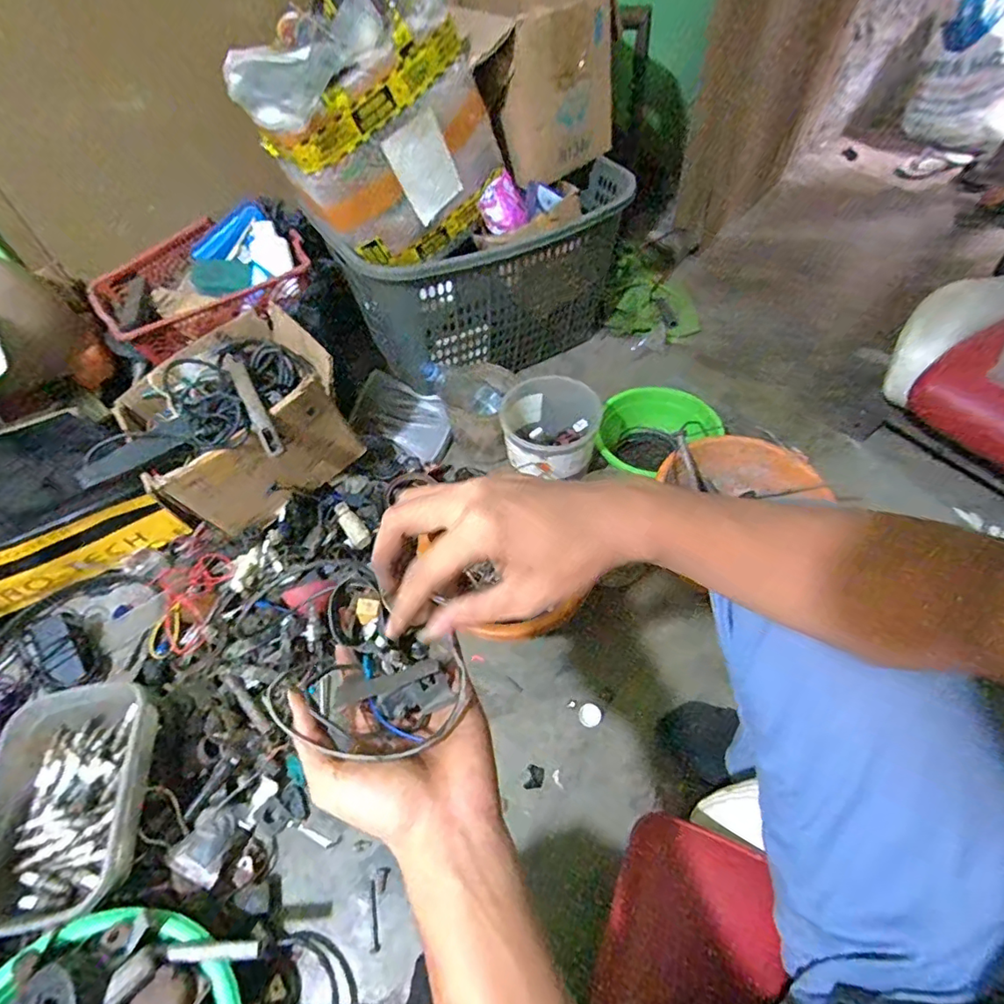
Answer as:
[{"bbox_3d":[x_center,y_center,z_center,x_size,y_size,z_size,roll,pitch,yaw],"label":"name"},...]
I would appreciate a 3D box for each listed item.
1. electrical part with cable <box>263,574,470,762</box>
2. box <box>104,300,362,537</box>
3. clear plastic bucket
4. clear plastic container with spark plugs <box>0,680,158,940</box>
[{"bbox_3d":[-0.079,0.109,0.337,0.107,0.051,0.098,23,59,19],"label":"electrical part with cable"},{"bbox_3d":[-0.412,-0.123,0.865,0.300,0.195,0.276,-32,59,-18],"label":"box"},{"bbox_3d":[0.081,-0.121,0.938,0.158,0.110,0.162,-2,55,3],"label":"clear plastic bucket"},{"bbox_3d":[-0.520,0.350,0.642,0.174,0.077,0.260,-12,55,-5],"label":"clear plastic container with spark plugs"}]

